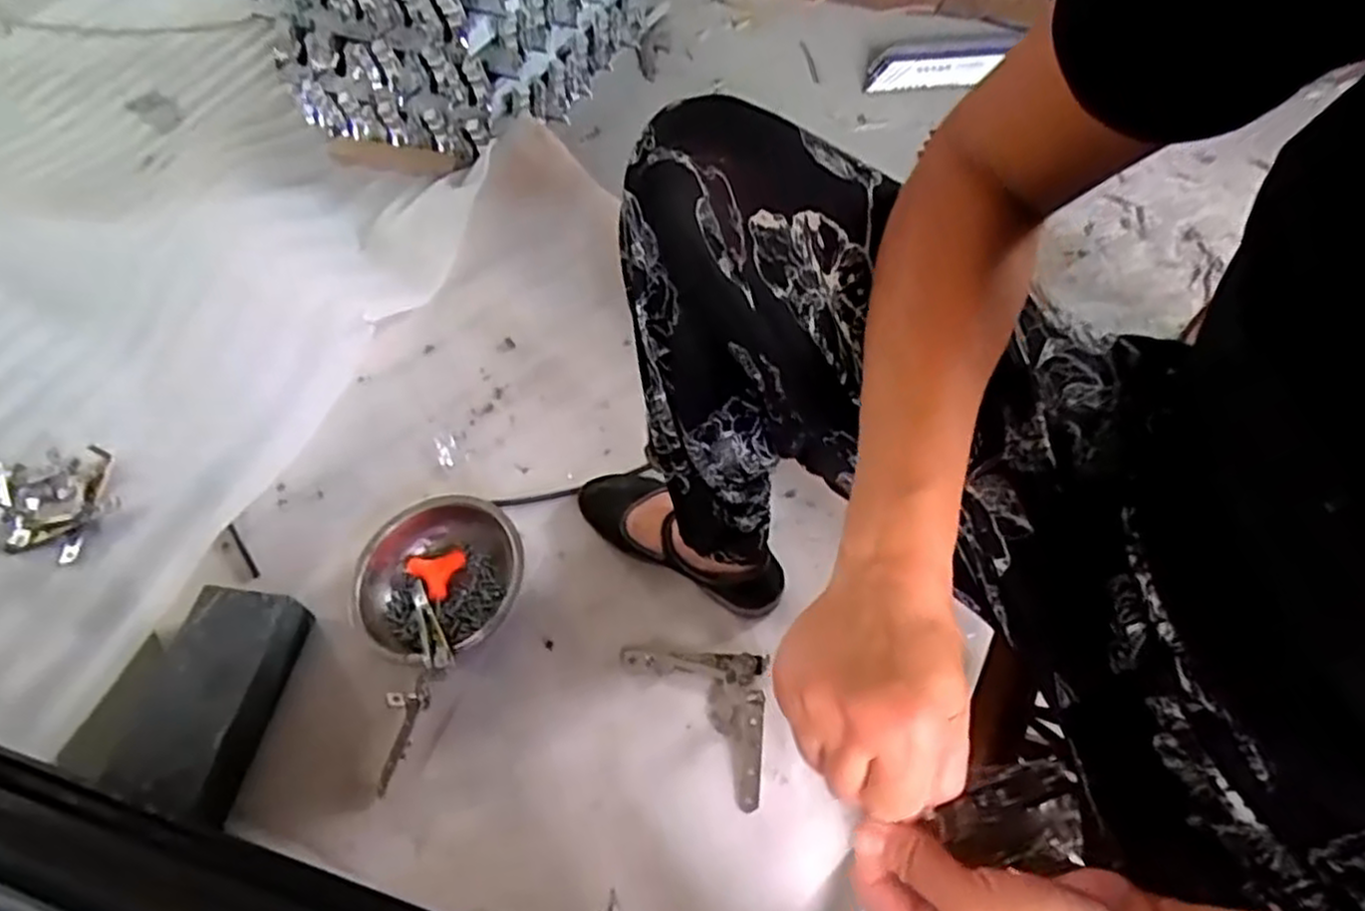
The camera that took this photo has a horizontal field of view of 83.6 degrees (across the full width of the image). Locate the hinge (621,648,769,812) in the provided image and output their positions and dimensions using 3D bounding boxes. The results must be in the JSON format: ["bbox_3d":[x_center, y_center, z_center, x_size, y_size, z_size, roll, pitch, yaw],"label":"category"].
[{"bbox_3d":[0.006,0.259,0.751,0.146,0.016,0.146,5,56,5],"label":"hinge"}]

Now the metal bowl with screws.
[{"bbox_3d":[-0.260,0.136,0.825,0.173,0.054,0.183,38,65,24],"label":"metal bowl with screws"}]

